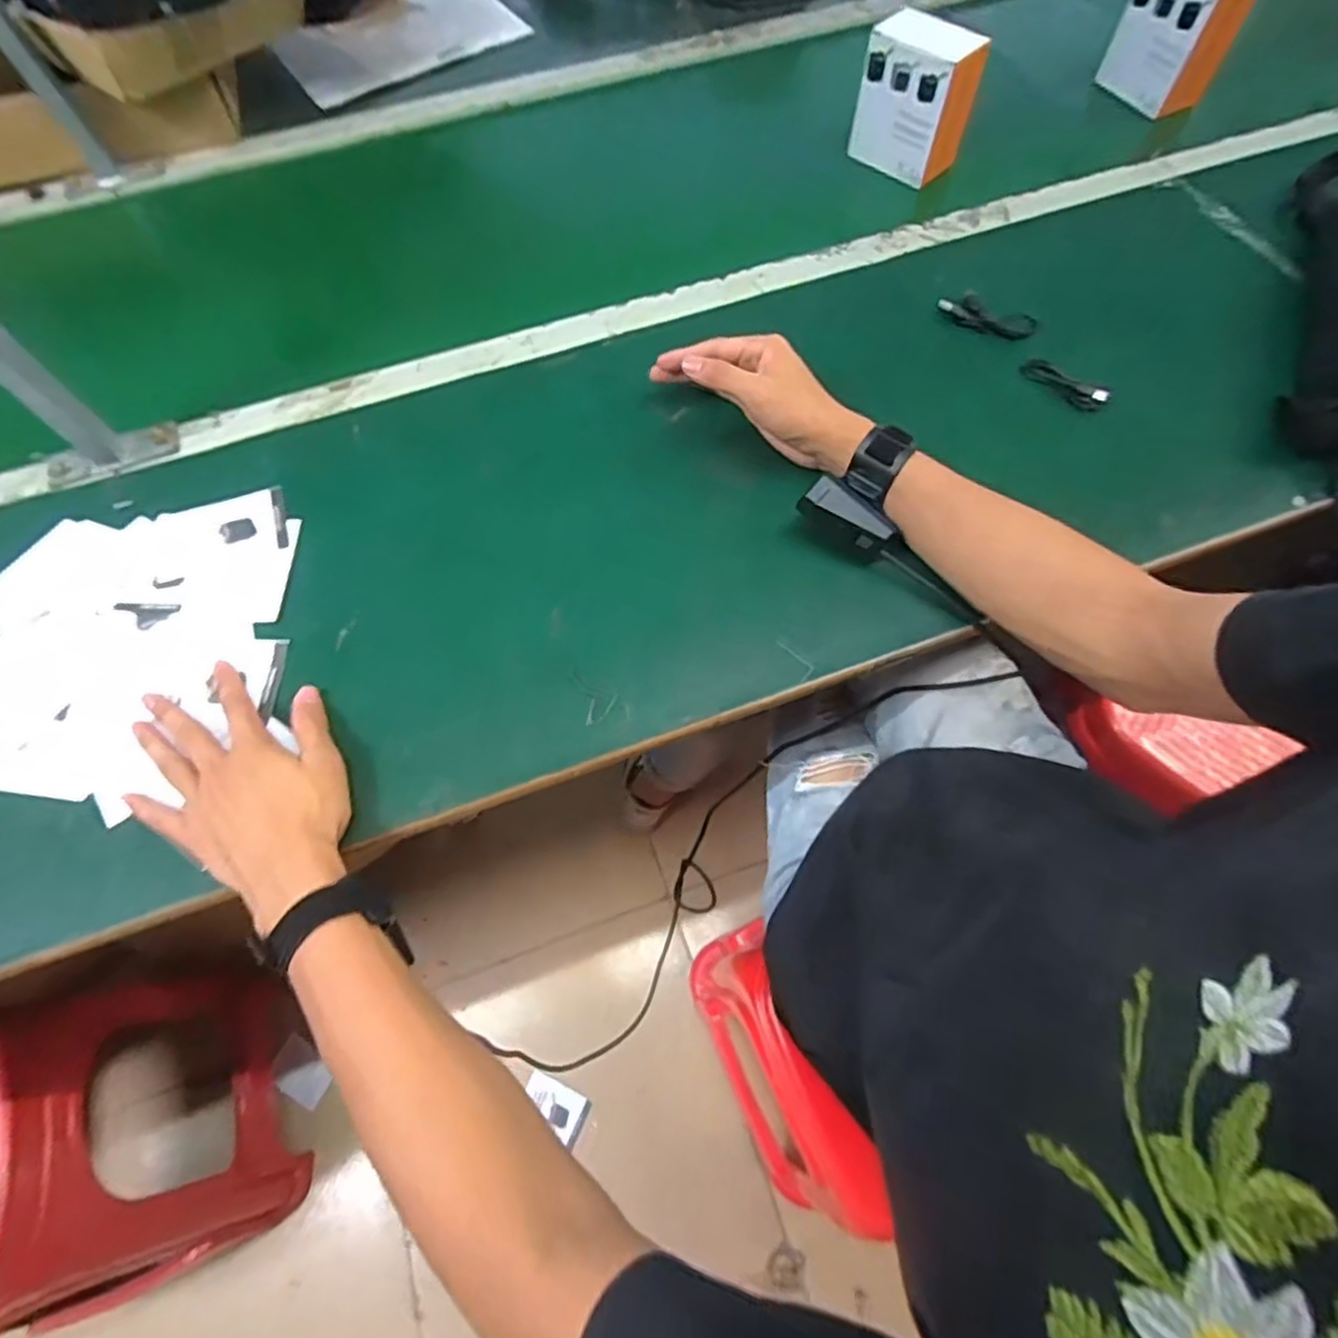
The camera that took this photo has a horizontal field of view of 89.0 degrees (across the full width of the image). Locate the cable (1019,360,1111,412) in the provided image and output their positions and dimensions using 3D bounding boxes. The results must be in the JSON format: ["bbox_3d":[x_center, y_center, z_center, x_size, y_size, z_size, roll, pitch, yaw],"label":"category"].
[{"bbox_3d":[0.340,-0.247,0.585,0.074,0.011,0.021,38,72,18],"label":"cable"}]

